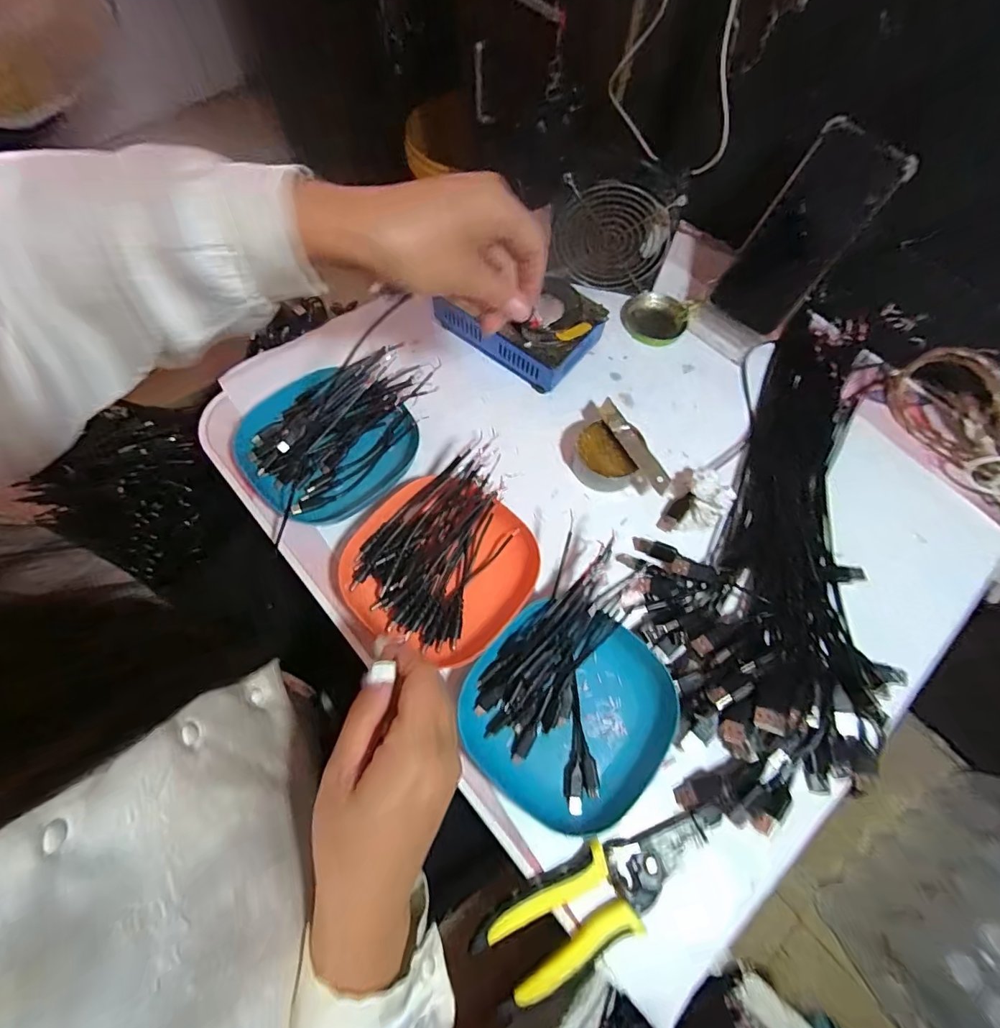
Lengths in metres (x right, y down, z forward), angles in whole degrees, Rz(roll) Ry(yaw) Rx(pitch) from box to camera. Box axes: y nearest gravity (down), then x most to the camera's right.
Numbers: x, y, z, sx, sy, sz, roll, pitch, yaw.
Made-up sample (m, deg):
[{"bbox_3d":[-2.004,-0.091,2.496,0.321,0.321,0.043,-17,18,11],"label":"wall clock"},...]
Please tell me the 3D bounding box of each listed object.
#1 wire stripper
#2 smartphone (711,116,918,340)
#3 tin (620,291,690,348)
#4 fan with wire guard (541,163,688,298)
[{"bbox_3d":[0.072,0.249,0.325,0.179,0.013,0.051,-26,71,-11],"label":"wire stripper"},{"bbox_3d":[0.279,-0.255,0.456,0.079,0.163,0.006,34,43,4],"label":"smartphone"},{"bbox_3d":[0.165,-0.210,0.523,0.062,0.017,0.064,0,68,-1],"label":"tin"},{"bbox_3d":[0.112,-0.274,0.487,0.122,0.132,0.034,2,68,0],"label":"fan with wire guard"}]

